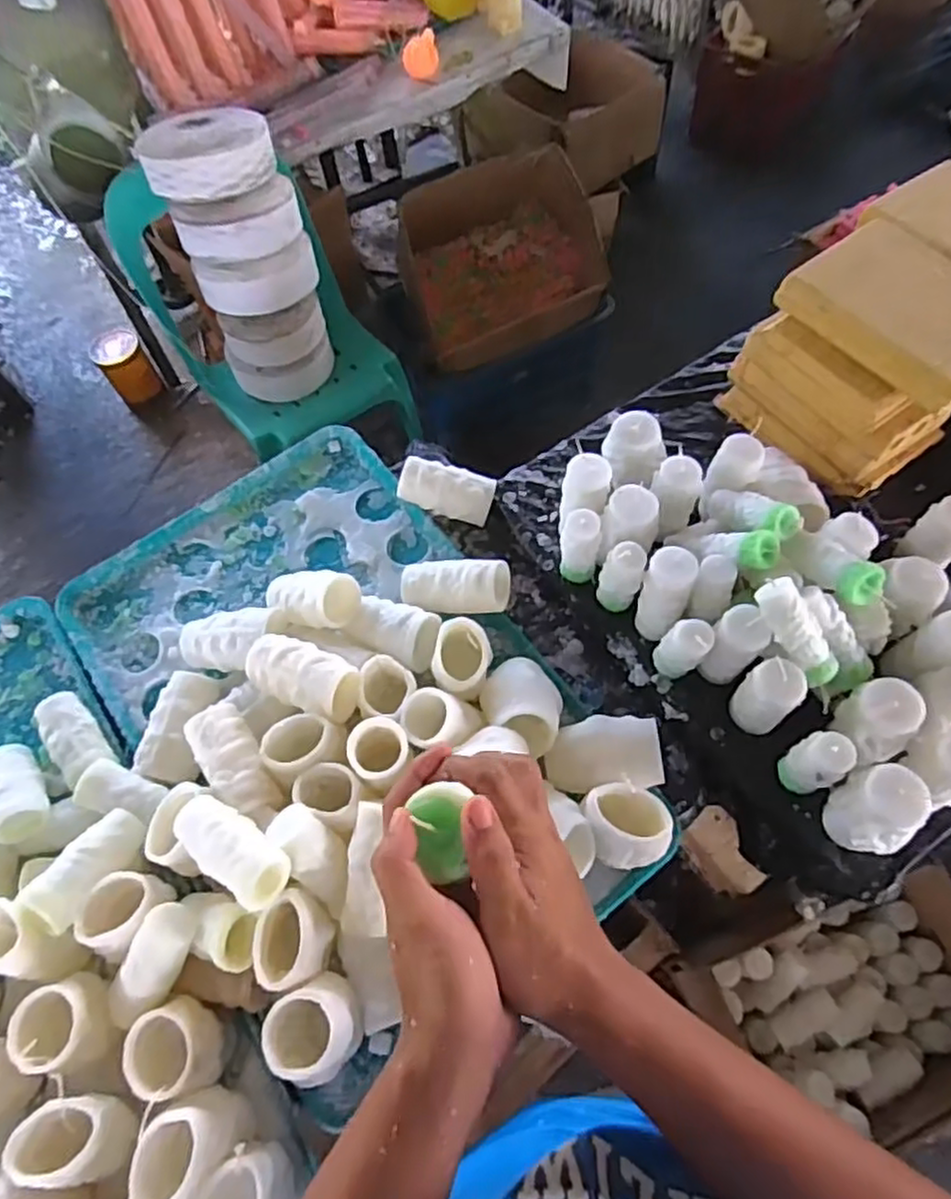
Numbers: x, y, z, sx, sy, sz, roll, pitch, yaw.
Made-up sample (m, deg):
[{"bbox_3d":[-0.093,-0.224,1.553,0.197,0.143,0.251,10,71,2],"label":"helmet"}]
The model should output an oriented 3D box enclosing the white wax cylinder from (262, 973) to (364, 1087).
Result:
[{"bbox_3d":[-0.139,0.373,0.613,0.070,0.099,0.070,-1,64,2],"label":"white wax cylinder"}]

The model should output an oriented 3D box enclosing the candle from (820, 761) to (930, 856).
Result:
[{"bbox_3d":[0.357,0.192,0.634,0.061,0.094,0.068,2,64,4],"label":"candle"}]

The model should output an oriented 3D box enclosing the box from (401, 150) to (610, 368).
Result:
[{"bbox_3d":[0.050,-0.786,1.645,0.443,0.244,0.388,-19,65,-6],"label":"box"}]

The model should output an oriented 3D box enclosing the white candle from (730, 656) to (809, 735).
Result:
[{"bbox_3d":[0.283,0.095,0.686,0.044,0.098,0.051,-23,65,-8],"label":"white candle"}]

